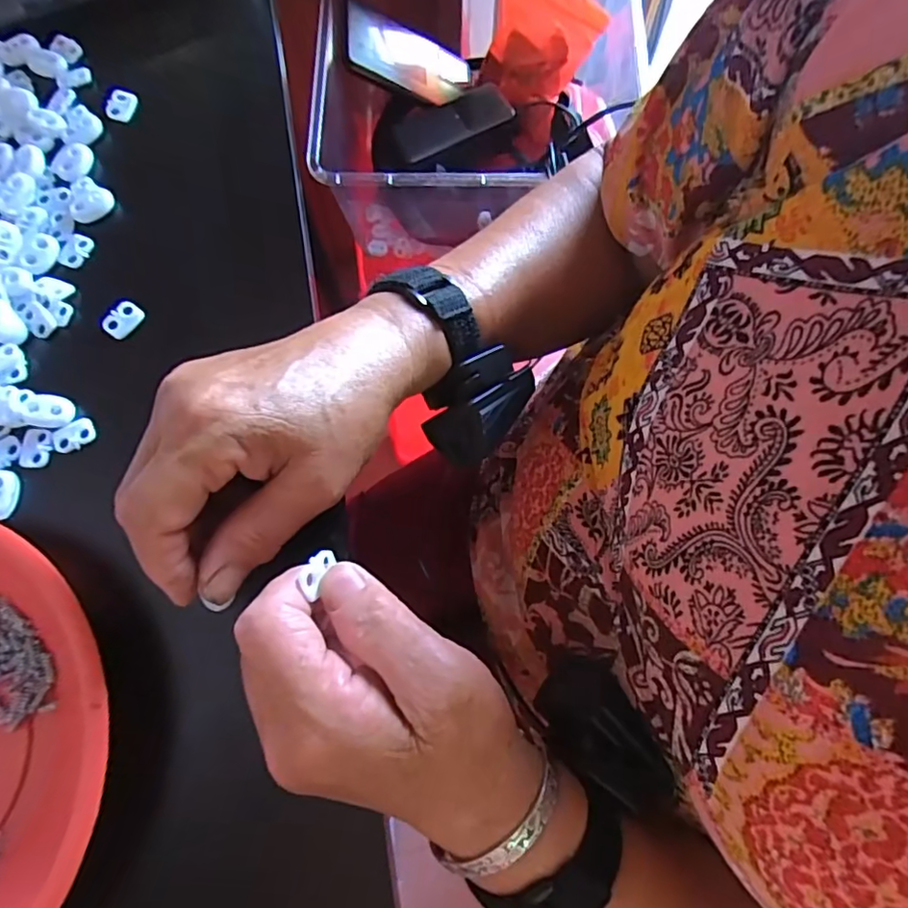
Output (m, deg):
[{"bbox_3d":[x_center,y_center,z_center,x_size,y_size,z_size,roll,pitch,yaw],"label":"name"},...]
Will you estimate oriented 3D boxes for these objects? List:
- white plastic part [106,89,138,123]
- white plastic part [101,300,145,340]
[{"bbox_3d":[-0.185,-0.194,0.317,0.015,0.005,0.017,8,74,4],"label":"white plastic part"},{"bbox_3d":[-0.165,-0.067,0.284,0.013,0.004,0.019,38,78,11],"label":"white plastic part"}]

